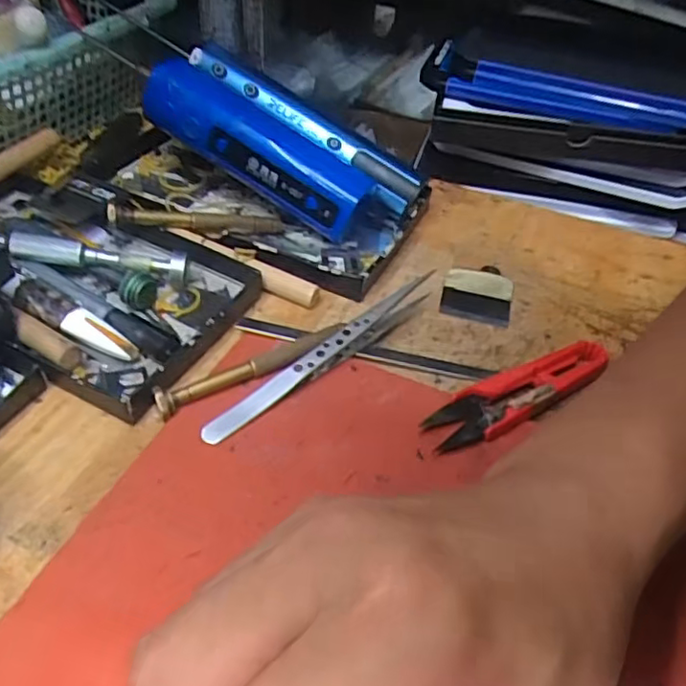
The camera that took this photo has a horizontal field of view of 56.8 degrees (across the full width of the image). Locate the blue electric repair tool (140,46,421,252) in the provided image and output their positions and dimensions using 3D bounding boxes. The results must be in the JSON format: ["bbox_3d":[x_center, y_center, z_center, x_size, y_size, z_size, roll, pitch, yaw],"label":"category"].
[{"bbox_3d":[-0.031,-0.108,0.351,0.148,0.035,0.067,31,45,-5],"label":"blue electric repair tool"}]

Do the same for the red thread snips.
[{"bbox_3d":[0.077,0.023,0.276,0.096,0.011,0.024,-19,50,-25],"label":"red thread snips"}]

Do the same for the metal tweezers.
[{"bbox_3d":[-0.006,0.001,0.280,0.132,0.021,0.011,-32,56,-33],"label":"metal tweezers"}]

